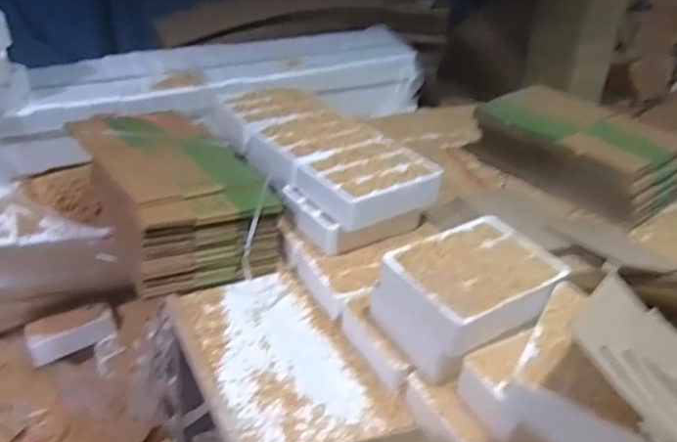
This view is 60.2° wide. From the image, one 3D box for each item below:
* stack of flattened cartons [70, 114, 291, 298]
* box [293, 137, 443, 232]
[{"bbox_3d":[-0.365,-0.080,1.291,0.308,0.175,0.577,-17,38,-29],"label":"stack of flattened cartons"},{"bbox_3d":[0.062,-0.078,1.203,0.248,0.080,0.192,-20,39,-31],"label":"box"}]

